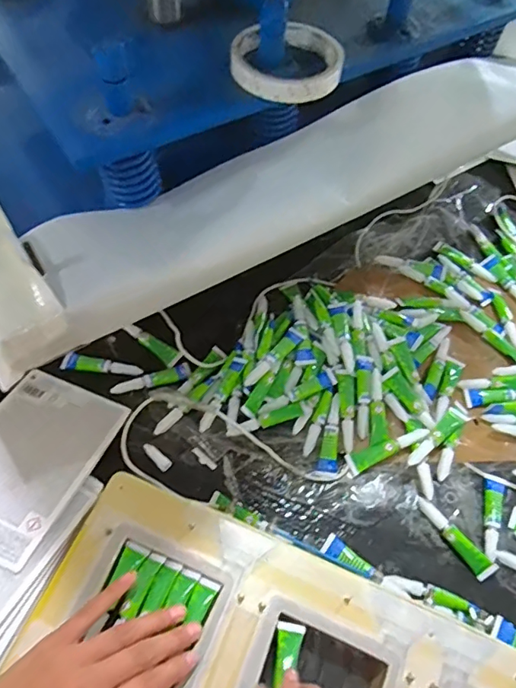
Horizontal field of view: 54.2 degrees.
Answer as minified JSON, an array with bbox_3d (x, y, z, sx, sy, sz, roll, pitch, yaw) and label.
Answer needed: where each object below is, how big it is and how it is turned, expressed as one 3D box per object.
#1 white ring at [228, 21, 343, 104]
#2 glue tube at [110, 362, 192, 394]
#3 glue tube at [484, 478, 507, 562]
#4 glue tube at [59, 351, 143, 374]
[{"bbox_3d":[0.024,-0.232,0.414,0.090,0.016,0.088,2,59,-3],"label":"white ring"},{"bbox_3d":[-0.107,0.036,0.509,0.079,0.012,0.018,-21,63,-16],"label":"glue tube"},{"bbox_3d":[0.216,0.160,0.466,0.019,0.011,0.074,21,60,8],"label":"glue tube"},{"bbox_3d":[-0.162,0.021,0.520,0.079,0.012,0.016,4,59,-1],"label":"glue tube"}]

